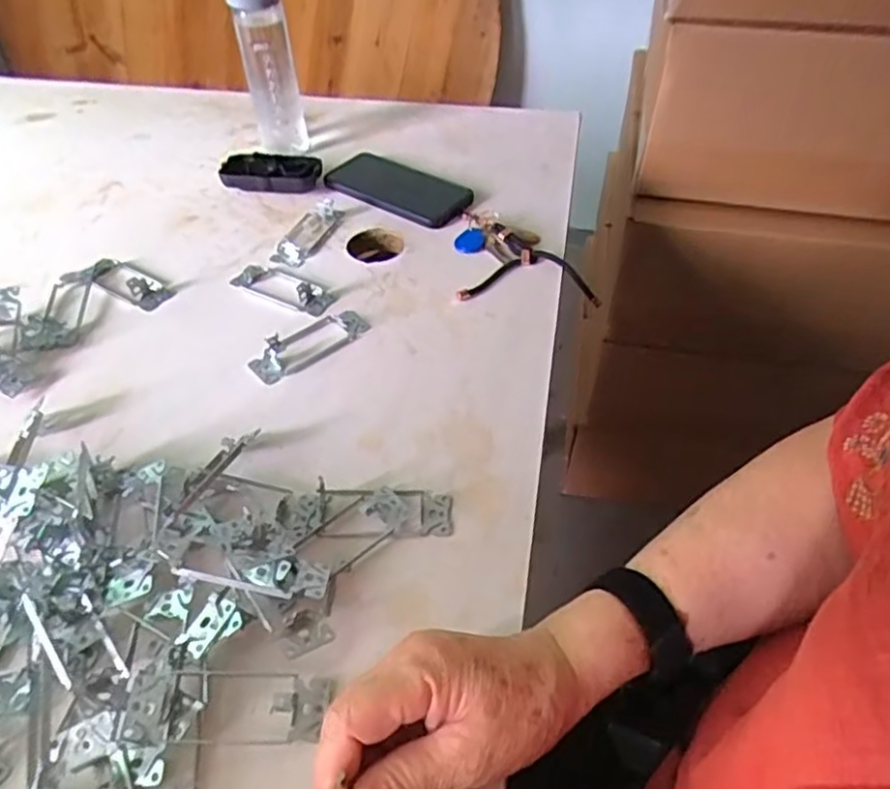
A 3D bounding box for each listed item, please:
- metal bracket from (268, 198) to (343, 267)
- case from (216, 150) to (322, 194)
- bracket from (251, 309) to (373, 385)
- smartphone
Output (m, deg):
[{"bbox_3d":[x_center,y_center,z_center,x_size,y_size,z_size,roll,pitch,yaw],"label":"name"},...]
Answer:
[{"bbox_3d":[-0.143,-0.172,0.693,0.036,0.014,0.100,15,49,15],"label":"metal bracket"},{"bbox_3d":[-0.200,-0.255,0.764,0.113,0.026,0.055,10,47,11],"label":"case"},{"bbox_3d":[-0.119,-0.050,0.577,0.107,0.020,0.041,-33,54,-27],"label":"bracket"},{"bbox_3d":[-0.058,-0.235,0.745,0.180,0.016,0.072,28,53,25],"label":"smartphone"}]

